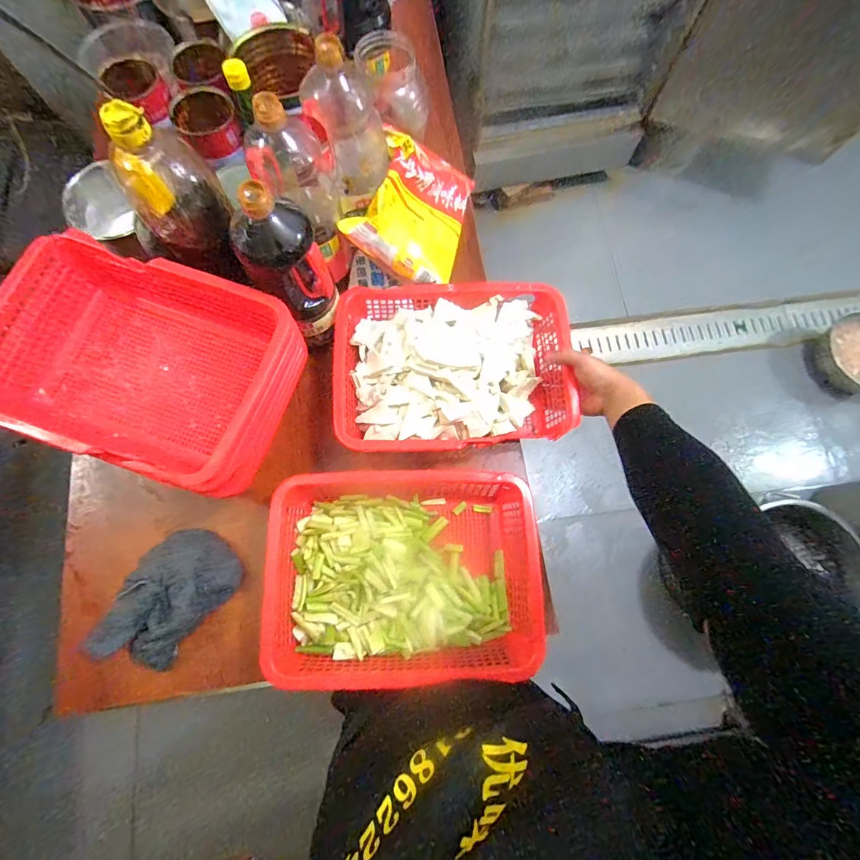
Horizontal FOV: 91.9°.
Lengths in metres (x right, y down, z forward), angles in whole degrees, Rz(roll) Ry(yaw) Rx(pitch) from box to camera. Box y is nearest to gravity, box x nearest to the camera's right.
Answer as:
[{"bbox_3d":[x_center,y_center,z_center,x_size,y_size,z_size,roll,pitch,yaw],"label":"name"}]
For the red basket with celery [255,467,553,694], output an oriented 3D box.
[{"bbox_3d":[-0.033,0.195,0.576,0.346,0.094,0.260,-1,72,-1],"label":"red basket with celery"}]

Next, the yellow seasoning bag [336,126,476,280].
[{"bbox_3d":[-0.016,-0.377,0.704,0.063,0.191,0.268,1,65,43],"label":"yellow seasoning bag"}]

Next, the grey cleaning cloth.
[{"bbox_3d":[-0.361,0.232,0.577,0.114,0.049,0.185,37,75,11],"label":"grey cleaning cloth"}]

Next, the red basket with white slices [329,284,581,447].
[{"bbox_3d":[0.041,-0.095,0.652,0.362,0.100,0.261,-2,72,-1],"label":"red basket with white slices"}]

